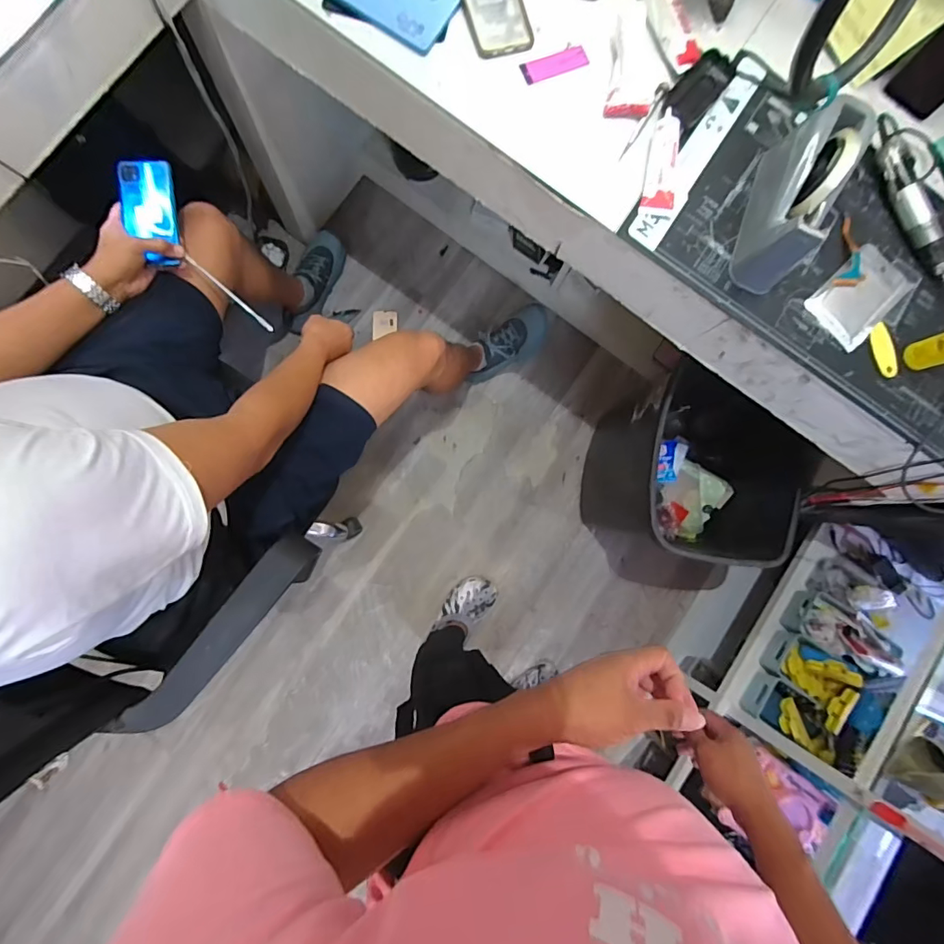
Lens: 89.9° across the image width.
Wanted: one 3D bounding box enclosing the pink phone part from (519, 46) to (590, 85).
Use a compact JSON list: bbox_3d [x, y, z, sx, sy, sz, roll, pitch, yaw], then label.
[{"bbox_3d":[0.109,-0.527,0.609,0.093,0.006,0.025,-24,88,-7],"label":"pink phone part"}]

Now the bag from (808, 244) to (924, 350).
[{"bbox_3d":[0.523,-0.236,0.630,0.139,0.012,0.088,-43,91,-7],"label":"bag"}]

